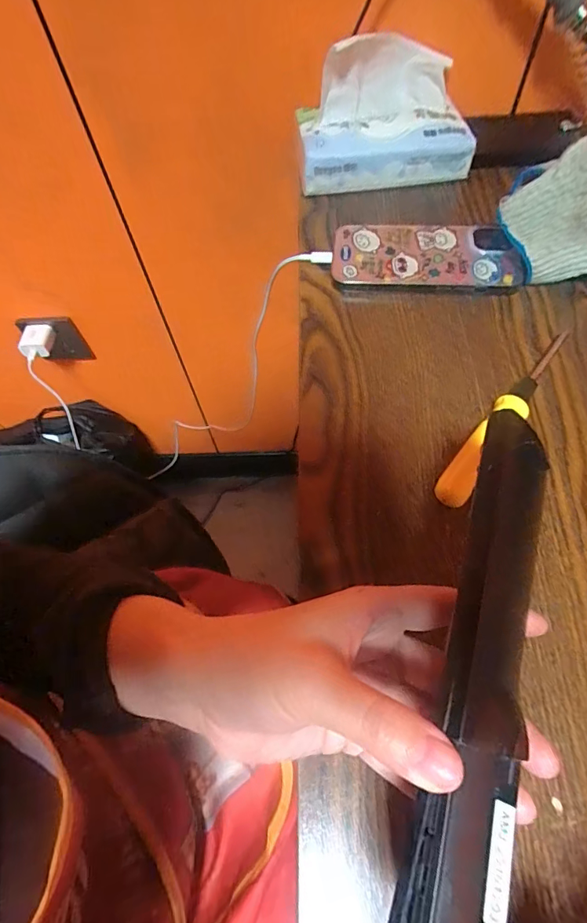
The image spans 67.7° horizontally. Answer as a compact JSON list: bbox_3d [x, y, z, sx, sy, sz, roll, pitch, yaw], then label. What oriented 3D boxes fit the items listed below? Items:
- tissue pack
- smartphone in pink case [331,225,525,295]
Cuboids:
[{"bbox_3d":[0.076,-0.291,0.364,0.141,0.093,0.060,-10,61,-2],"label":"tissue pack"},{"bbox_3d":[0.102,-0.159,0.343,0.138,0.015,0.064,2,61,5],"label":"smartphone in pink case"}]

